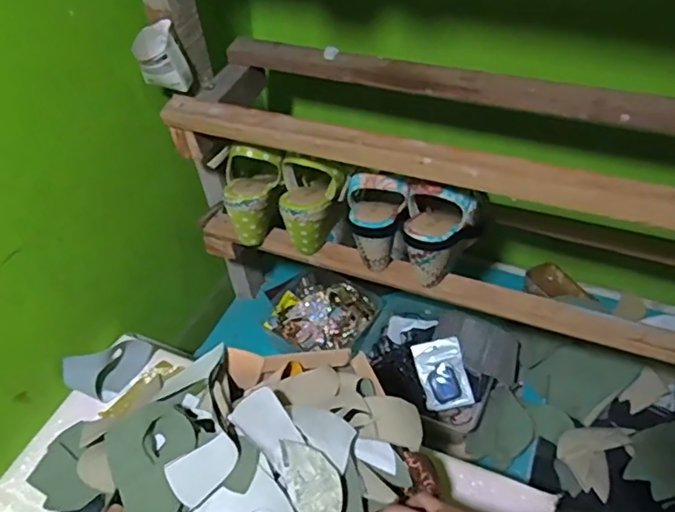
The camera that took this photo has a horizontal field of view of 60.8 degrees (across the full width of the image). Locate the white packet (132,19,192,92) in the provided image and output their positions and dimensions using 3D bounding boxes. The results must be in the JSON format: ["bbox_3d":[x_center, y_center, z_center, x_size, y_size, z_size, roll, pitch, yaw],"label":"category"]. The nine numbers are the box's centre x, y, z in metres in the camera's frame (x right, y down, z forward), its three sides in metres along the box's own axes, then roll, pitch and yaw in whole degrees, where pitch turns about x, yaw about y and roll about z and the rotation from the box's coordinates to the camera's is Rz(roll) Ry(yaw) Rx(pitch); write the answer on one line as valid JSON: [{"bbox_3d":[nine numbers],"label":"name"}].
[{"bbox_3d":[-0.218,-0.241,0.712,0.059,0.076,0.049,-17,47,-11],"label":"white packet"}]

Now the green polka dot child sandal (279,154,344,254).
[{"bbox_3d":[-0.037,-0.068,0.755,0.064,0.124,0.070,28,54,28],"label":"green polka dot child sandal"}]

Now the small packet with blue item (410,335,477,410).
[{"bbox_3d":[0.155,0.172,0.844,0.069,0.009,0.100,-19,70,13],"label":"small packet with blue item"}]

